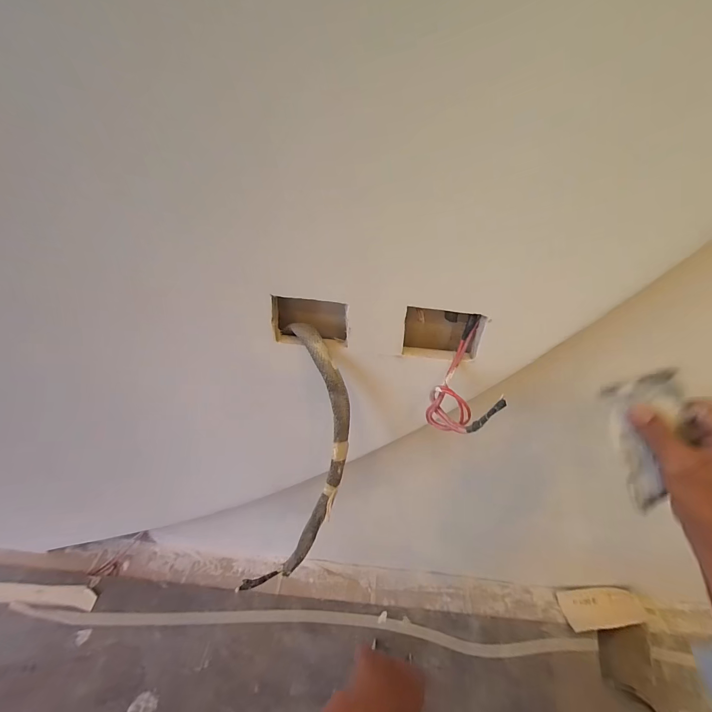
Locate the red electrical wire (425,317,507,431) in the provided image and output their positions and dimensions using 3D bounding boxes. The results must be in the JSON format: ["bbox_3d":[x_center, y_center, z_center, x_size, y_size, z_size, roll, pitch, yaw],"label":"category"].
[{"bbox_3d":[0.106,0.025,0.325,0.055,0.088,0.110,13,37,12],"label":"red electrical wire"}]

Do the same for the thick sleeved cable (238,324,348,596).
[{"bbox_3d":[-0.055,0.105,0.349,0.087,0.273,0.026,5,-1,1],"label":"thick sleeved cable"}]

